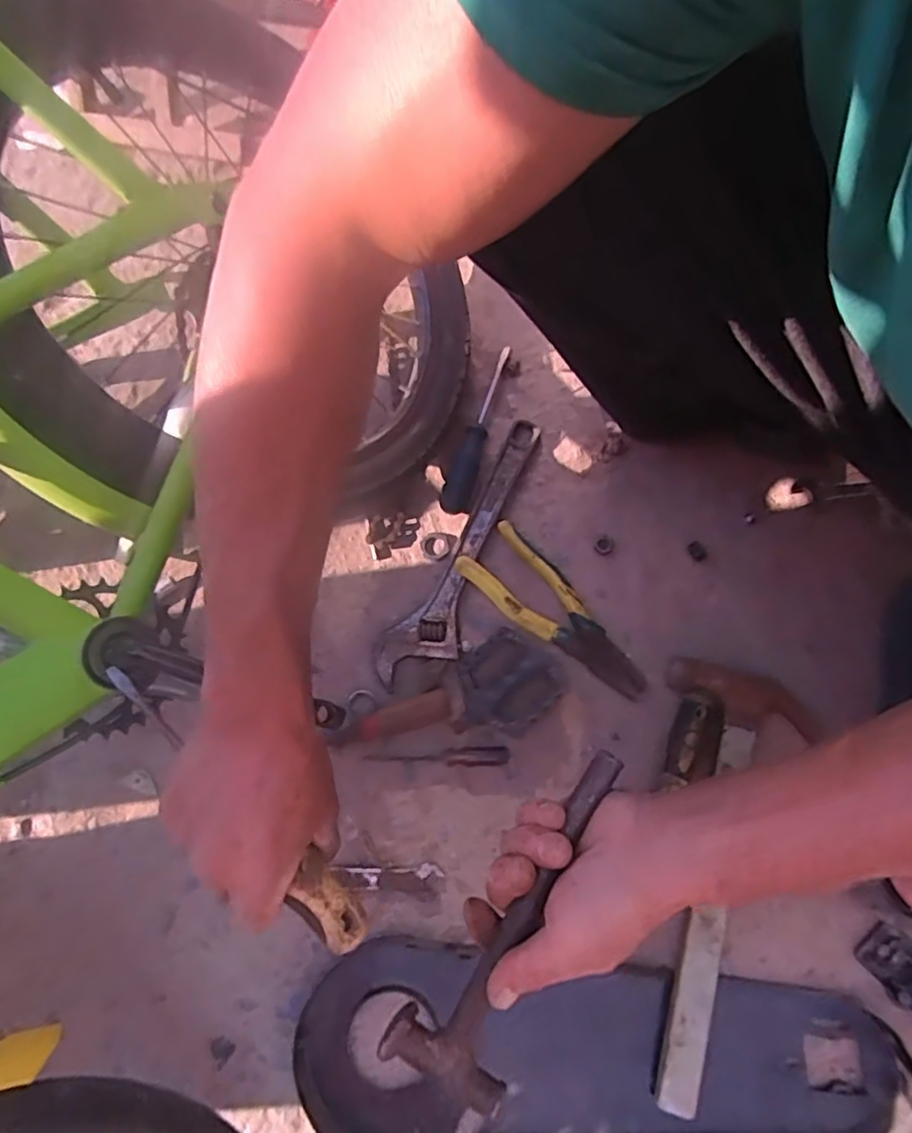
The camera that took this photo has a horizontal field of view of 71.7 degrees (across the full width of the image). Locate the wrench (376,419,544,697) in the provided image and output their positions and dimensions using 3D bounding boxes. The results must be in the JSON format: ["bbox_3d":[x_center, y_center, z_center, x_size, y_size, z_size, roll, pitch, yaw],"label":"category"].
[{"bbox_3d":[0.017,-0.015,0.601,0.060,0.013,0.288,28,79,12],"label":"wrench"}]

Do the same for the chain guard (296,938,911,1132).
[{"bbox_3d":[0.104,0.376,0.492,0.447,0.028,0.137,-1,74,5],"label":"chain guard"}]

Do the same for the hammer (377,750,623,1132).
[{"bbox_3d":[0.039,0.209,0.375,0.069,0.021,0.218,30,85,11],"label":"hammer"}]

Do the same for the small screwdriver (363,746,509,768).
[{"bbox_3d":[-0.017,0.171,0.563,0.126,0.012,0.017,-4,74,4],"label":"small screwdriver"}]

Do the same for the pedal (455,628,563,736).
[{"bbox_3d":[0.042,0.102,0.558,0.083,0.023,0.081,-1,74,5],"label":"pedal"}]

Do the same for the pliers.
[{"bbox_3d":[0.090,0.044,0.573,0.064,0.019,0.193,-44,75,-7],"label":"pliers"}]

